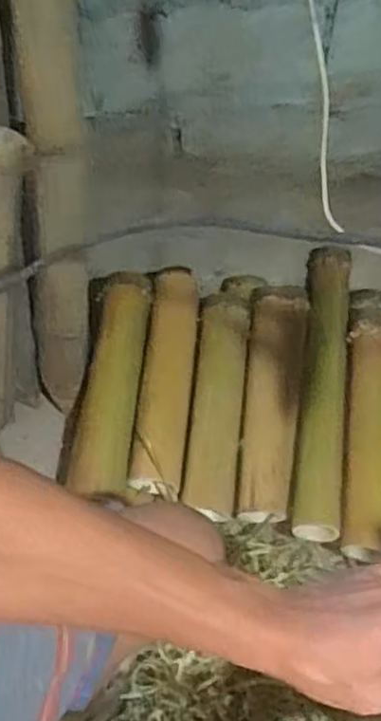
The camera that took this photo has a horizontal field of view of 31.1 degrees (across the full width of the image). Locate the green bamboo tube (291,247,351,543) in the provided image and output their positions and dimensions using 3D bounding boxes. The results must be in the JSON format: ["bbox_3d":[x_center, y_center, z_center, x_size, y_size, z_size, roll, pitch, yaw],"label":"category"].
[{"bbox_3d":[0.204,0.021,1.047,0.072,0.061,0.504,9,60,1],"label":"green bamboo tube"}]

